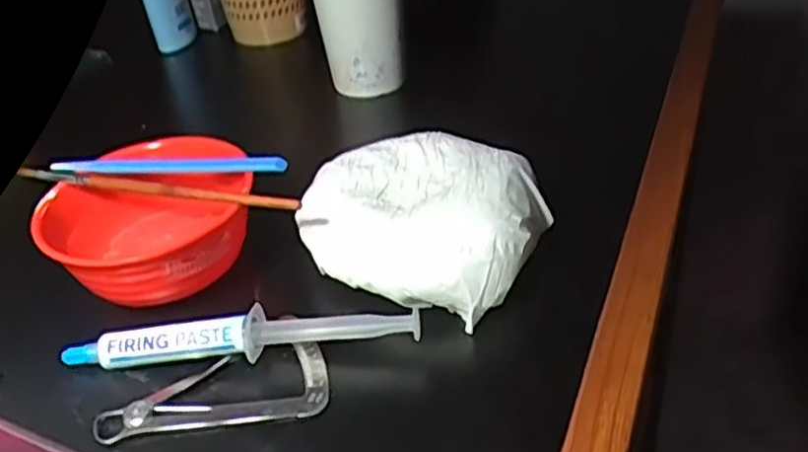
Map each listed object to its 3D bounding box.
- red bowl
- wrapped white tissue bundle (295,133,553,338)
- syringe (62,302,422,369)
[{"bbox_3d":[-0.132,-0.002,0.389,0.115,0.050,0.092,-7,36,-1],"label":"red bowl"},{"bbox_3d":[0.007,-0.008,0.387,0.124,0.035,0.097,15,41,26],"label":"wrapped white tissue bundle"},{"bbox_3d":[-0.076,0.052,0.345,0.168,0.023,0.021,-4,36,3],"label":"syringe"}]

